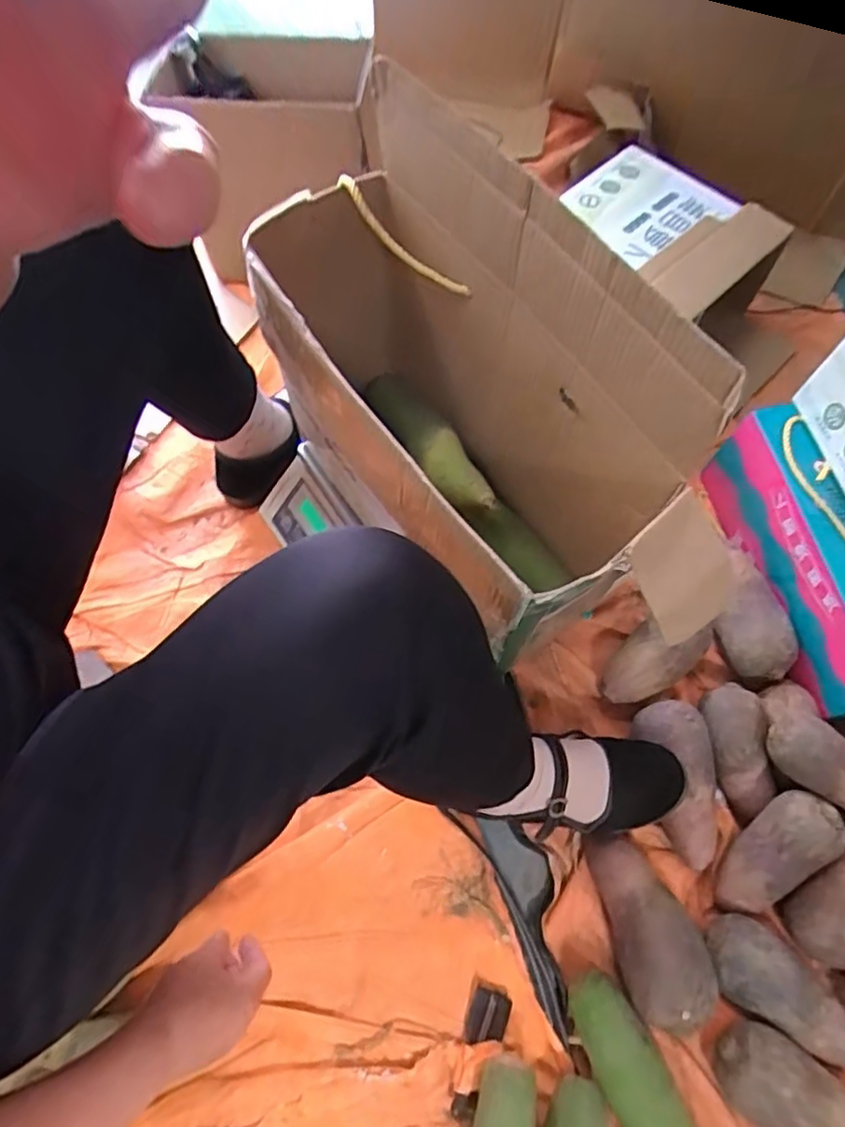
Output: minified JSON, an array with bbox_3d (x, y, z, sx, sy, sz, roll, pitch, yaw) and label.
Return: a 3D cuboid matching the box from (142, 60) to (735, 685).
[{"bbox_3d":[0.011,-0.100,0.517,0.185,0.364,0.444,-32,70,-14],"label":"box"}]

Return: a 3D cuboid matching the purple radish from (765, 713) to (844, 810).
[{"bbox_3d":[0.398,0.197,0.597,0.131,0.060,0.064,37,71,15],"label":"purple radish"}]

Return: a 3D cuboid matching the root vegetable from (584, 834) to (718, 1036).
[{"bbox_3d":[0.209,0.338,0.585,0.075,0.068,0.158,-15,67,-7],"label":"root vegetable"}]

